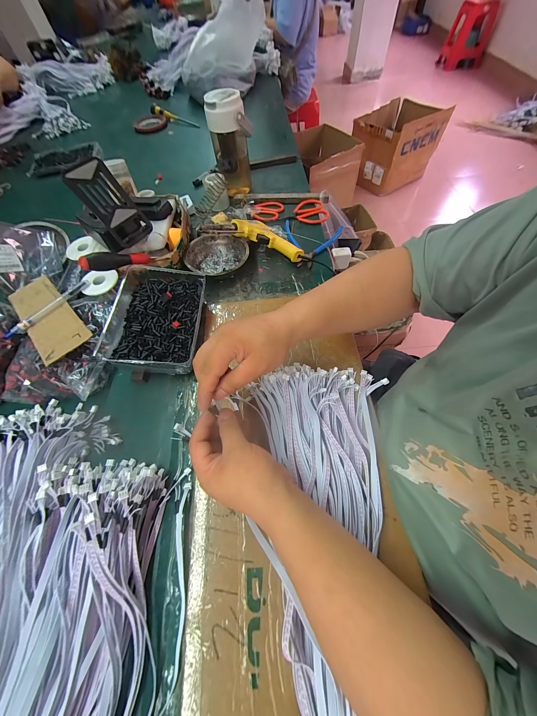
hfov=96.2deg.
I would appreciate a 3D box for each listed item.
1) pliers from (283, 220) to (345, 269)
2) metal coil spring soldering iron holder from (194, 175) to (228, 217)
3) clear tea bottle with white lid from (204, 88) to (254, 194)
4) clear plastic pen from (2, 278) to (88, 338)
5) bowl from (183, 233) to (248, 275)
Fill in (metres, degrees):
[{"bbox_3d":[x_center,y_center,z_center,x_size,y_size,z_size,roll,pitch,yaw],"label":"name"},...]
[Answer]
[{"bbox_3d":[0.087,-0.246,0.521,0.127,0.012,0.127,12,63,10],"label":"pliers"},{"bbox_3d":[-0.148,-0.399,0.603,0.105,0.032,0.037,-38,58,30],"label":"metal coil spring soldering iron holder"},{"bbox_3d":[-0.087,-0.505,0.576,0.091,0.181,0.088,-13,61,-3],"label":"clear tea bottle with white lid"},{"bbox_3d":[-0.365,-0.086,0.401,0.017,0.009,0.143,32,68,19],"label":"clear plastic pen"},{"bbox_3d":[-0.105,-0.206,0.501,0.123,0.042,0.121,-2,61,3],"label":"bowl"}]

